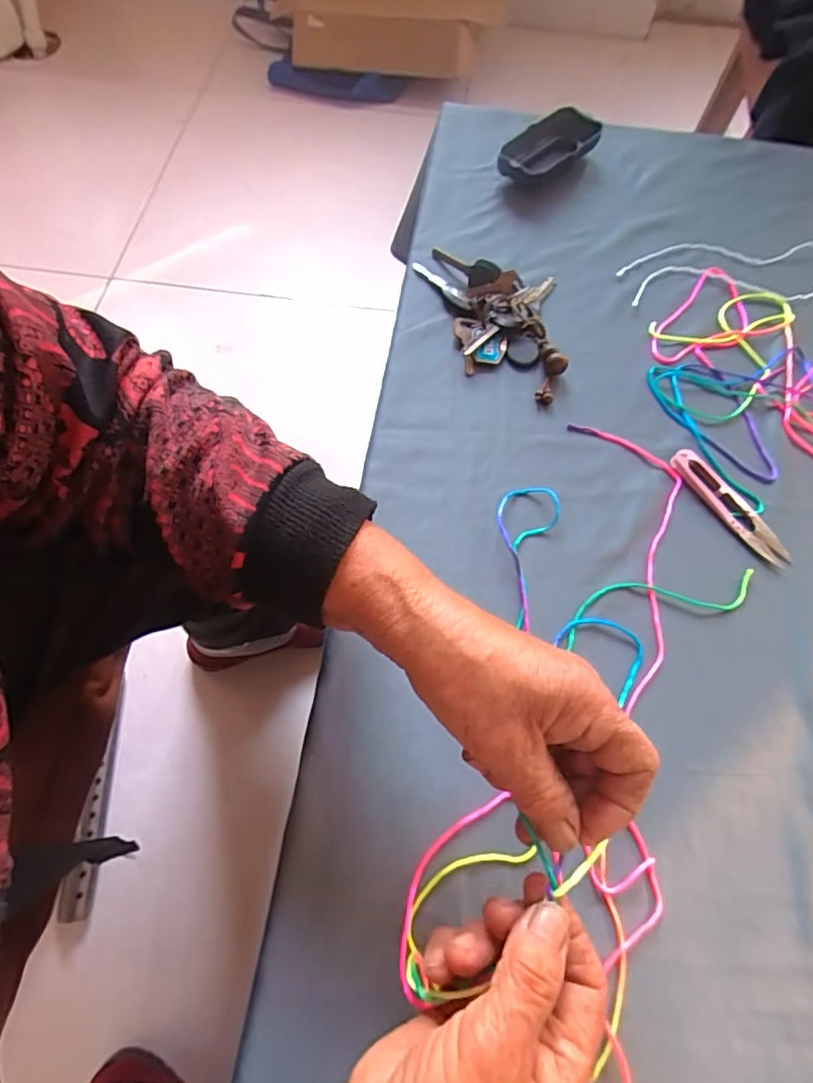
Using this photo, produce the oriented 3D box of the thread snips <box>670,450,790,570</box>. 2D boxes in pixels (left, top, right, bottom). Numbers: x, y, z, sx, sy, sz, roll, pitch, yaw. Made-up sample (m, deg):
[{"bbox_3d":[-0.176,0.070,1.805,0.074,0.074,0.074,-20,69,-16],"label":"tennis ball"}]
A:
[{"bbox_3d":[0.232,-0.026,0.400,0.026,0.009,0.103,-32,71,-16],"label":"thread snips"}]

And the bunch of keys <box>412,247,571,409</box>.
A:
[{"bbox_3d":[0.069,-0.182,0.458,0.113,0.023,0.148,3,66,-1],"label":"bunch of keys"}]

